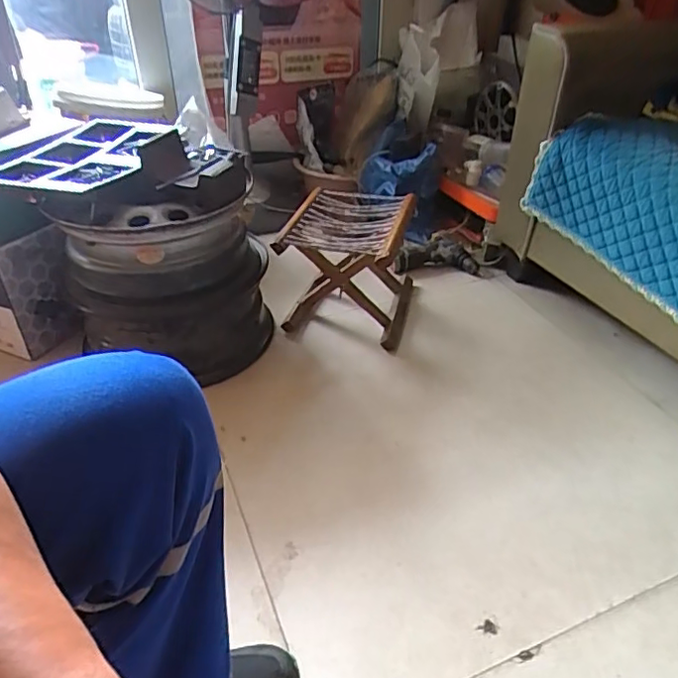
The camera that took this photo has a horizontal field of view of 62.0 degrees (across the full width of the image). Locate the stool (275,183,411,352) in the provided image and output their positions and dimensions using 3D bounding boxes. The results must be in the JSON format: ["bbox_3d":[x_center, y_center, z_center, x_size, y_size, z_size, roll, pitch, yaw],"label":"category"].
[{"bbox_3d":[0.021,-0.154,1.269,0.274,0.304,0.299,11,38,13],"label":"stool"}]

